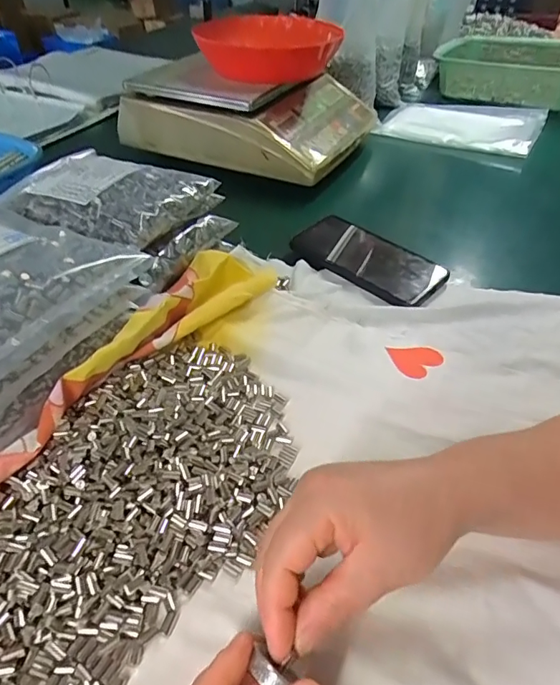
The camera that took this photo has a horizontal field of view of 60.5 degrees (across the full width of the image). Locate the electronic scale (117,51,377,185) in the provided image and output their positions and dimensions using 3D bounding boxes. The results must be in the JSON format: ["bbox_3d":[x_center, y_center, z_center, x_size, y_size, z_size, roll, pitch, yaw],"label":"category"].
[{"bbox_3d":[-0.036,-0.357,0.729,0.315,0.104,0.258,19,47,19],"label":"electronic scale"}]

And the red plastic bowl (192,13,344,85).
[{"bbox_3d":[-0.011,-0.422,0.696,0.185,0.063,0.123,8,44,8],"label":"red plastic bowl"}]

